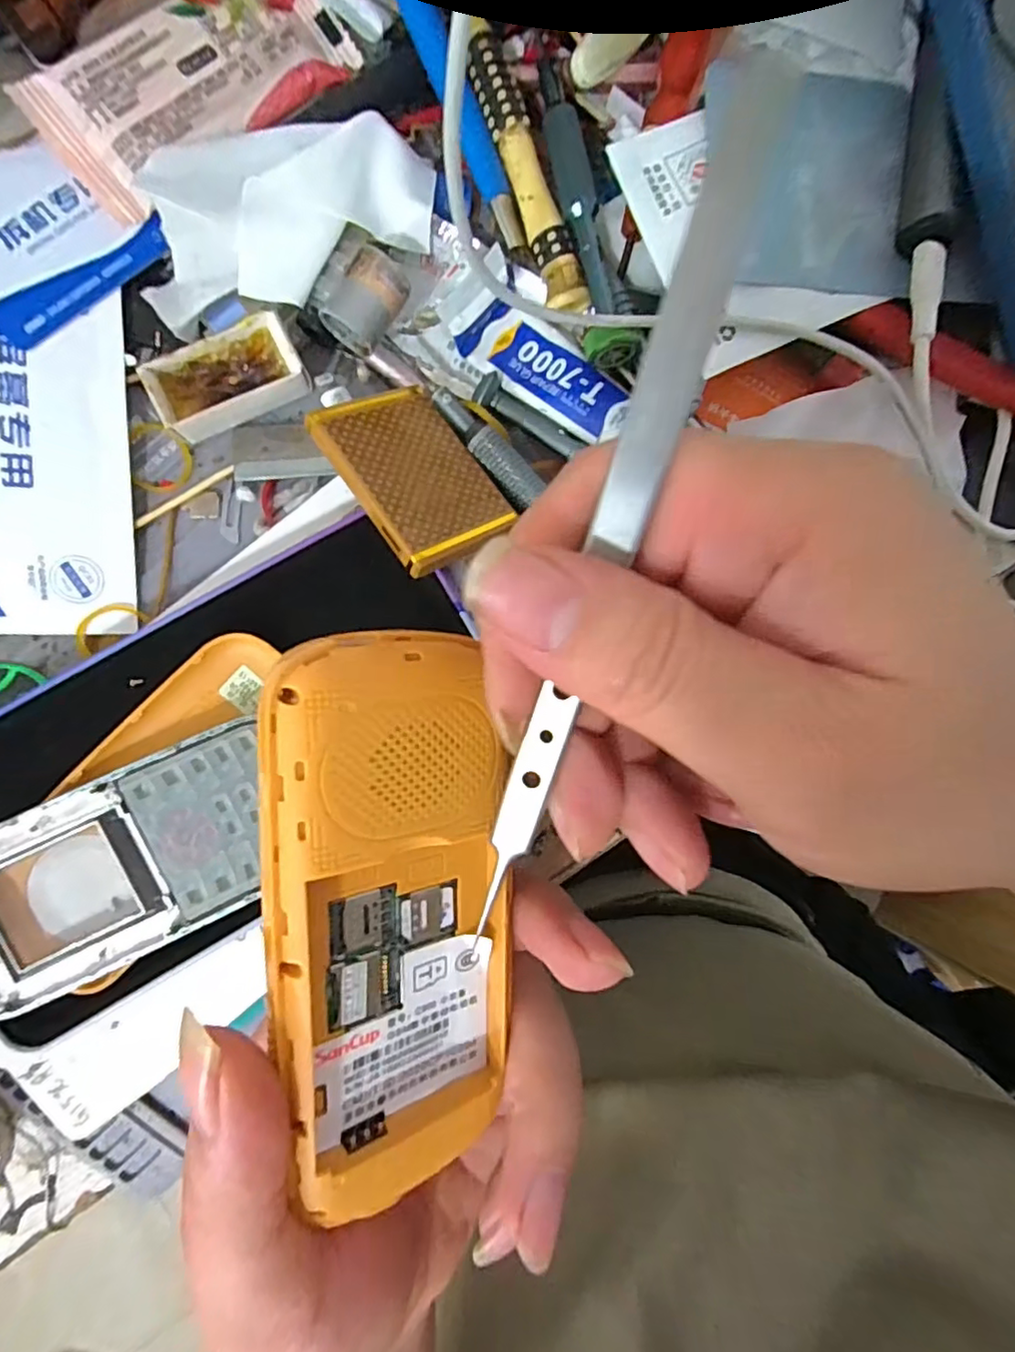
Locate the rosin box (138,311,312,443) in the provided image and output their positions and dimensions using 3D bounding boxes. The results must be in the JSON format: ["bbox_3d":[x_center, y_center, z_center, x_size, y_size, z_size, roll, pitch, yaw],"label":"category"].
[{"bbox_3d":[-0.093,-0.100,0.197,0.049,0.012,0.019,-27,93,-5],"label":"rosin box"}]

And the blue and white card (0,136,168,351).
[{"bbox_3d":[-0.147,-0.140,0.185,0.059,0.004,0.052,-40,100,-7],"label":"blue and white card"}]

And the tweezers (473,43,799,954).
[{"bbox_3d":[0.017,-0.019,0.103,0.009,0.004,0.137,14,111,-5],"label":"tweezers"}]

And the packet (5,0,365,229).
[{"bbox_3d":[-0.098,-0.189,0.185,0.097,0.007,0.041,-41,94,-4],"label":"packet"}]

